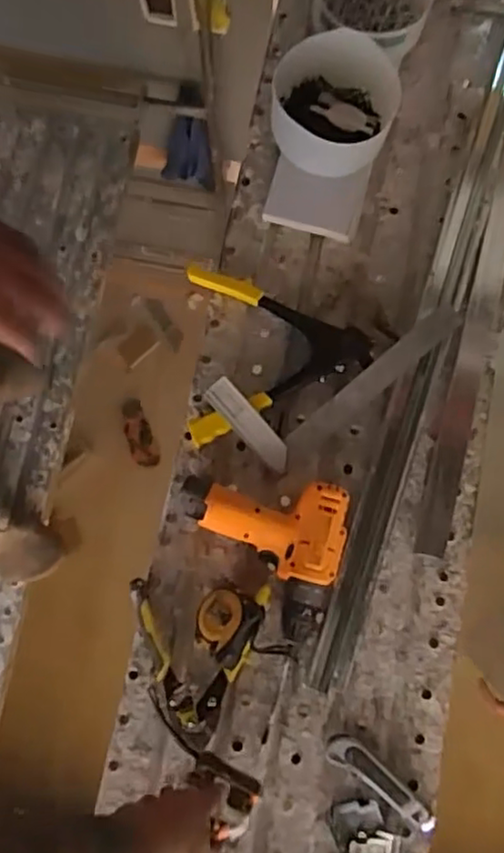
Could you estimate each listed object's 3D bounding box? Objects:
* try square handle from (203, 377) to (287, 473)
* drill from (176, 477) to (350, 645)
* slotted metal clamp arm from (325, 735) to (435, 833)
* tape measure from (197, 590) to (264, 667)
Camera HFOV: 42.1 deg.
[{"bbox_3d":[-0.004,0.000,0.805,0.036,0.019,0.134,-42,96,-8],"label":"try square handle"},{"bbox_3d":[0.012,0.156,0.775,0.188,0.053,0.174,4,78,1],"label":"drill"},{"bbox_3d":[0.149,0.407,0.746,0.149,0.020,0.034,37,80,7],"label":"slotted metal clamp arm"},{"bbox_3d":[-0.026,0.229,0.750,0.077,0.042,0.074,19,79,33],"label":"tape measure"}]

